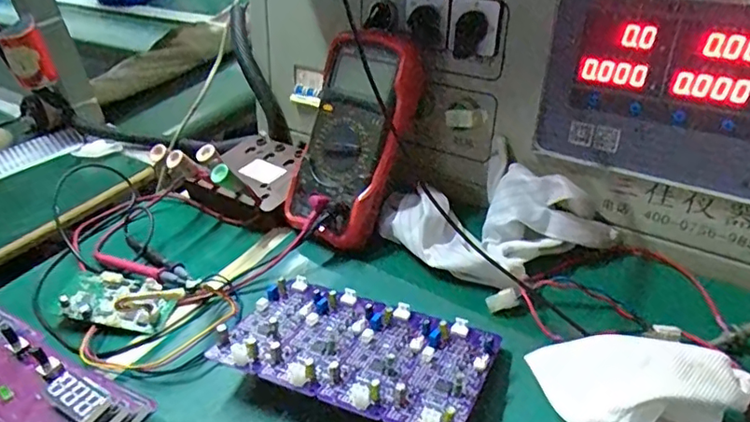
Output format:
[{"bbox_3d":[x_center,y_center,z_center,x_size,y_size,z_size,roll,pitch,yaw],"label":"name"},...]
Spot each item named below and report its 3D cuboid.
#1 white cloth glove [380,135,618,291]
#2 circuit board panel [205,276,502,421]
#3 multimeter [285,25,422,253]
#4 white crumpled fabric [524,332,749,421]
[{"bbox_3d":[0.099,0.003,0.496,0.120,0.060,0.174,-34,44,-31],"label":"white cloth glove"},{"bbox_3d":[-0.015,0.095,0.404,0.188,0.016,0.105,11,30,23],"label":"circuit board panel"},{"bbox_3d":[-0.024,-0.072,0.527,0.106,0.203,0.049,17,-2,29],"label":"multimeter"},{"bbox_3d":[0.158,0.118,0.344,0.127,0.046,0.073,8,39,20],"label":"white crumpled fabric"}]

